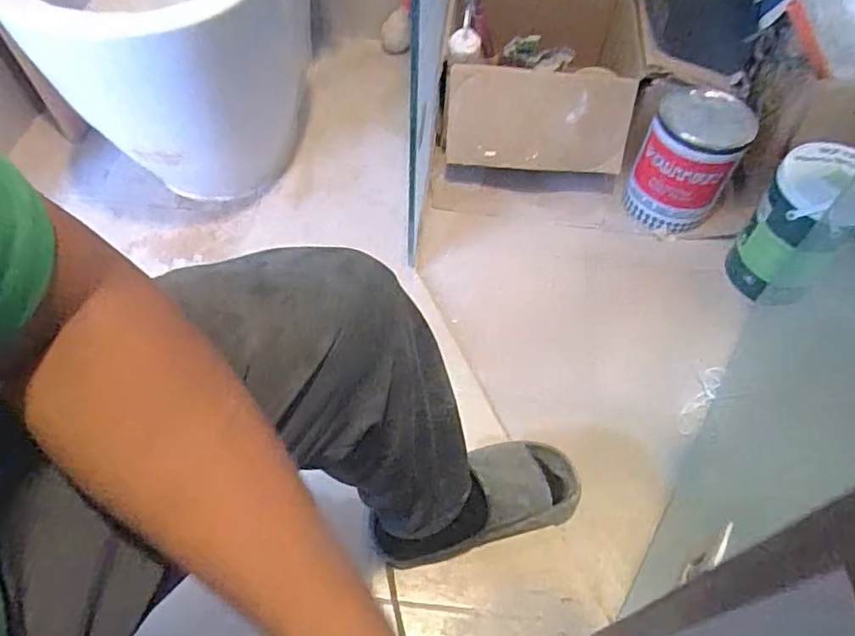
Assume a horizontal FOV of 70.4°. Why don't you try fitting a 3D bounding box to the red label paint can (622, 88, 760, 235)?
[{"bbox_3d":[0.467,-0.280,1.106,0.163,0.212,0.151,27,59,16],"label":"red label paint can"}]

